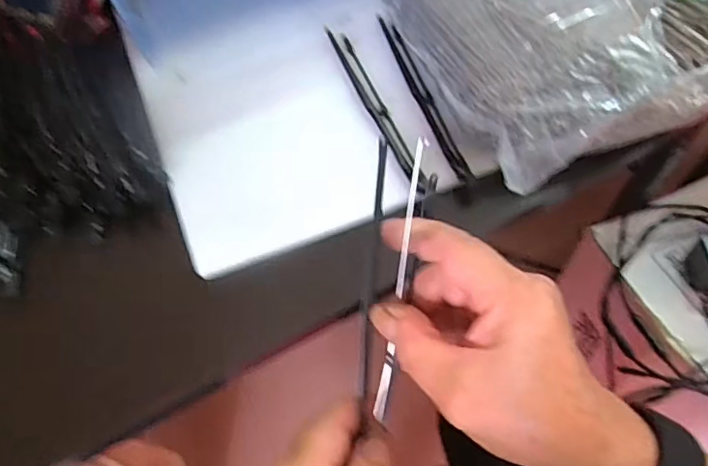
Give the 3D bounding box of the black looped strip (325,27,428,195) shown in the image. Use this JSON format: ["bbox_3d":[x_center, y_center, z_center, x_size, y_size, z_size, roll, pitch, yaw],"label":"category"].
[{"bbox_3d":[0.014,-0.098,0.402,0.014,0.004,0.180,-18,58,-8],"label":"black looped strip"}]

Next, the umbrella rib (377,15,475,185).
[{"bbox_3d":[0.048,-0.110,0.398,0.012,0.016,0.179,-15,57,-6],"label":"umbrella rib"}]

